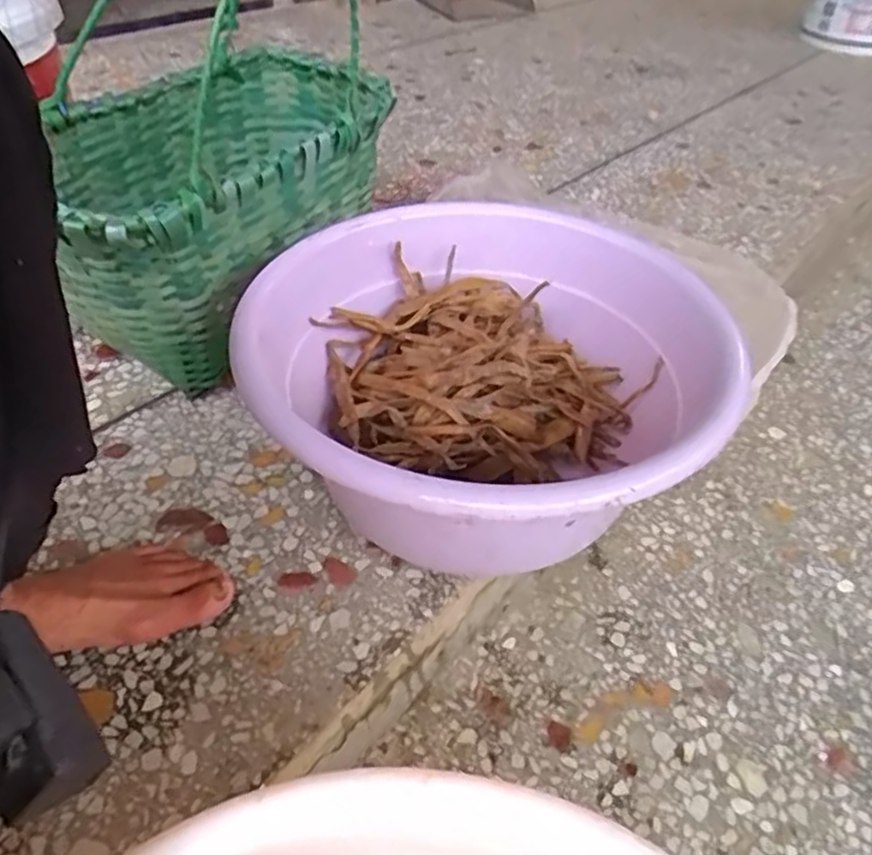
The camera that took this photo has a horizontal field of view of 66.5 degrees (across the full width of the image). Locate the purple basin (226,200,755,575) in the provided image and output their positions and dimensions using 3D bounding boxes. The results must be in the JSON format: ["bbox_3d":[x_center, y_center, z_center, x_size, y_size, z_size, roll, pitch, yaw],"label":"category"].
[{"bbox_3d":[0.029,-0.033,0.566,0.346,0.157,0.356,2,43,-2],"label":"purple basin"}]

